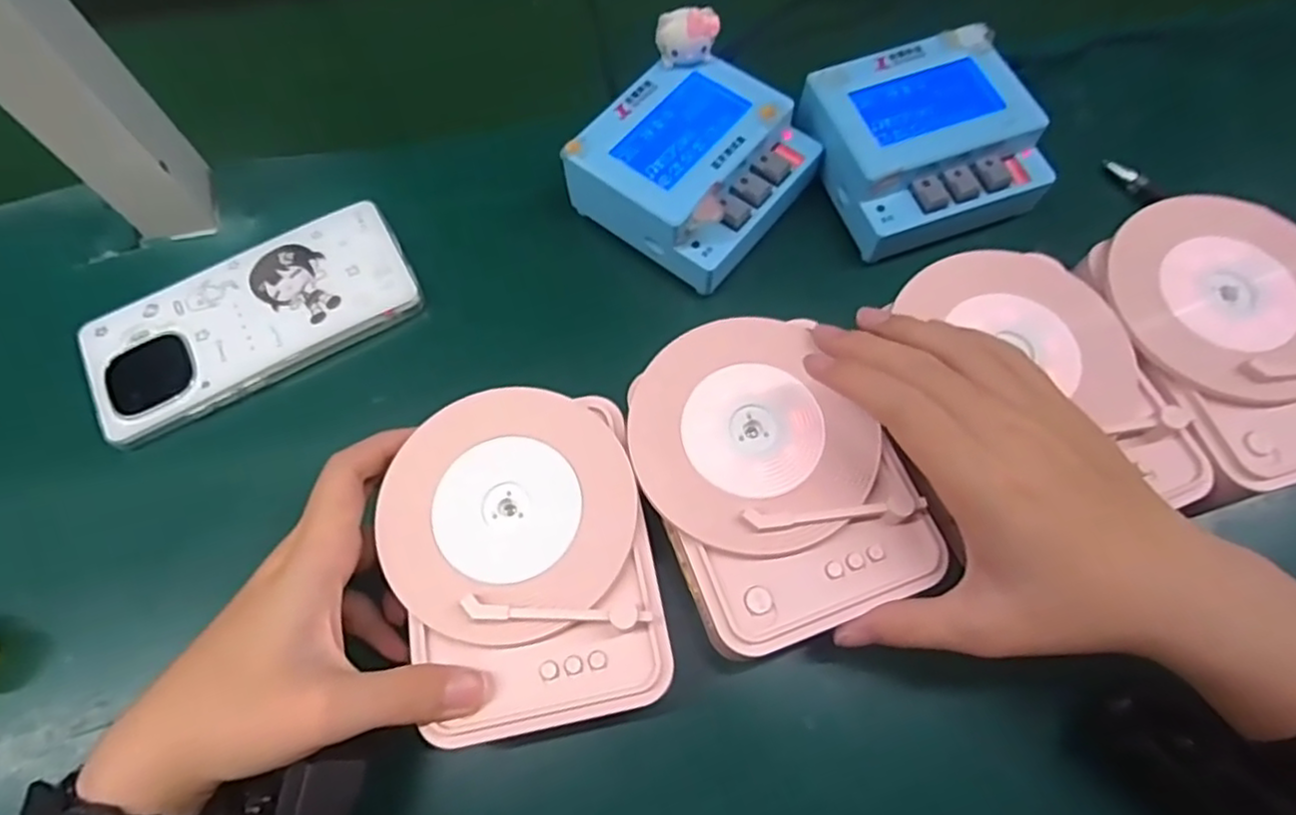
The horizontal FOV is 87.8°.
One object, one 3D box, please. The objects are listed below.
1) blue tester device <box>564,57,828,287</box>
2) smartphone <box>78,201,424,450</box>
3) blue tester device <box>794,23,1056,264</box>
[{"bbox_3d":[0.026,-0.125,0.363,0.100,0.053,0.105,36,72,16],"label":"blue tester device"},{"bbox_3d":[-0.206,-0.048,0.352,0.161,0.011,0.079,-28,68,-10],"label":"smartphone"},{"bbox_3d":[0.147,-0.140,0.357,0.106,0.040,0.101,-19,67,-6],"label":"blue tester device"}]

